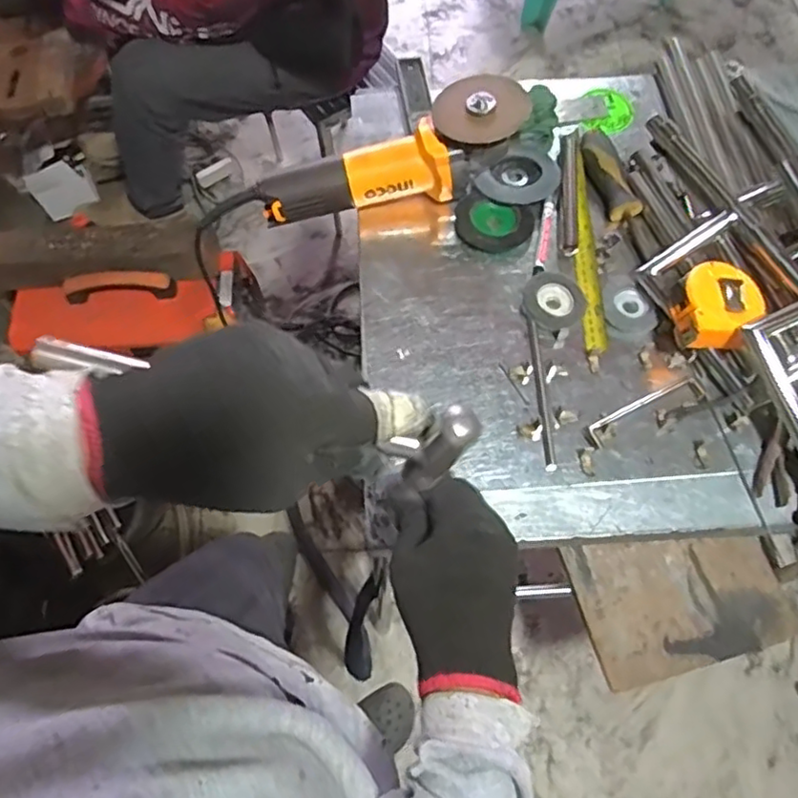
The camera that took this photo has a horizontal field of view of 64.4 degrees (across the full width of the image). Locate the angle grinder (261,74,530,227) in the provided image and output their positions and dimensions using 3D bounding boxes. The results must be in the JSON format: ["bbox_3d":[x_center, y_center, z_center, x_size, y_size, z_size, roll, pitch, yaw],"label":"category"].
[{"bbox_3d":[-0.003,-0.244,0.669,0.287,0.079,0.086,-21,67,9],"label":"angle grinder"}]

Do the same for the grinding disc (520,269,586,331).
[{"bbox_3d":[0.156,-0.100,0.642,0.058,0.012,0.066,-29,69,-10],"label":"grinding disc"}]

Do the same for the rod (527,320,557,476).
[{"bbox_3d":[0.137,-0.007,0.610,0.010,0.009,0.158,-2,66,1],"label":"rod"}]

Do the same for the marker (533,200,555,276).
[{"bbox_3d":[0.155,-0.169,0.671,0.013,0.008,0.091,11,67,6],"label":"marker"}]

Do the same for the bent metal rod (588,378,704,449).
[{"bbox_3d":[0.232,0.010,0.594,0.122,0.008,0.026,-24,68,-9],"label":"bent metal rod"}]

